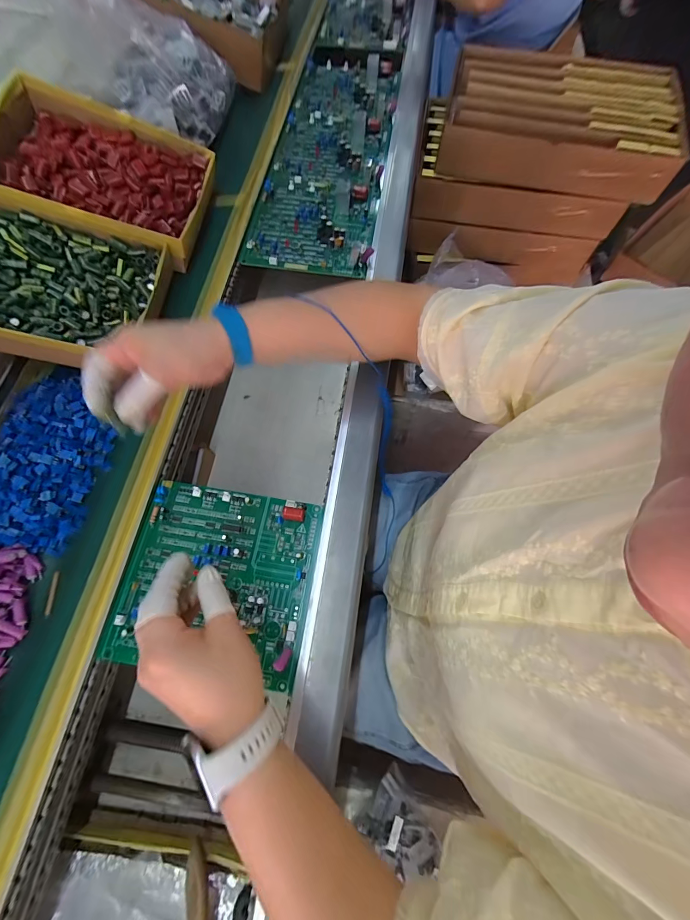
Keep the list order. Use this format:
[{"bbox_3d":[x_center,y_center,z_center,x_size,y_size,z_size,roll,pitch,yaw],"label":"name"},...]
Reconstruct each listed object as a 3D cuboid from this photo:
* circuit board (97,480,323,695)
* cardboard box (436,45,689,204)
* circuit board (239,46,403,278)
[{"bbox_3d":[-0.128,0.116,0.370,0.186,0.018,0.175,9,68,2],"label":"circuit board"},{"bbox_3d":[0.352,-0.569,0.618,0.361,0.073,0.238,8,68,1],"label":"cardboard box"},{"bbox_3d":[-0.019,-0.542,0.621,0.183,0.043,0.563,8,68,1],"label":"circuit board"}]

